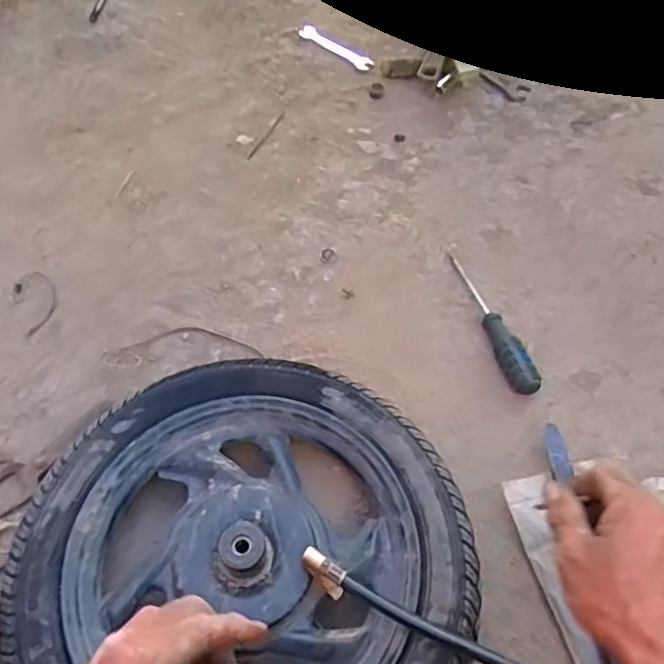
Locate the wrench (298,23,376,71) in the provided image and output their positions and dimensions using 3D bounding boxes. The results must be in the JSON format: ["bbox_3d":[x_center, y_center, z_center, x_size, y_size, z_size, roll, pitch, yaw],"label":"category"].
[{"bbox_3d":[0.003,-0.454,0.965,0.030,0.010,0.167,-34,61,-20],"label":"wrench"}]

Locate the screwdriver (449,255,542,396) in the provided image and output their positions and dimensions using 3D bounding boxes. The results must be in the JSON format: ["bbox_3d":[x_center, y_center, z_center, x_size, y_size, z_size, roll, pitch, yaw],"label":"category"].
[{"bbox_3d":[0.170,-0.015,0.645,0.026,0.026,0.189,-13,56,-7],"label":"screwdriver"}]

